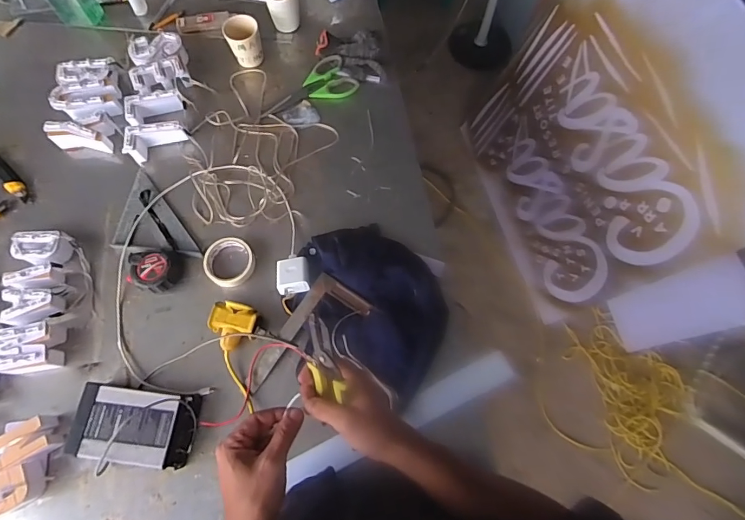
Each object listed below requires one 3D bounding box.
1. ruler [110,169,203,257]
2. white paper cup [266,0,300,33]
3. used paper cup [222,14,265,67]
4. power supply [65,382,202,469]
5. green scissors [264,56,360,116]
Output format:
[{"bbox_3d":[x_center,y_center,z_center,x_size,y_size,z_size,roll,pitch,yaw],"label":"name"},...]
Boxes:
[{"bbox_3d":[-0.445,-0.066,0.825,0.121,0.015,0.228,-37,76,-13],"label":"ruler"},{"bbox_3d":[-0.203,-0.583,0.967,0.071,0.097,0.065,-16,72,-5],"label":"white paper cup"},{"bbox_3d":[-0.281,-0.484,0.934,0.071,0.087,0.069,1,71,-2],"label":"used paper cup"},{"bbox_3d":[-0.388,0.272,0.688,0.188,0.052,0.118,7,71,2],"label":"power supply"},{"bbox_3d":[-0.143,-0.375,0.936,0.209,0.012,0.108,-29,75,-11],"label":"green scissors"}]

